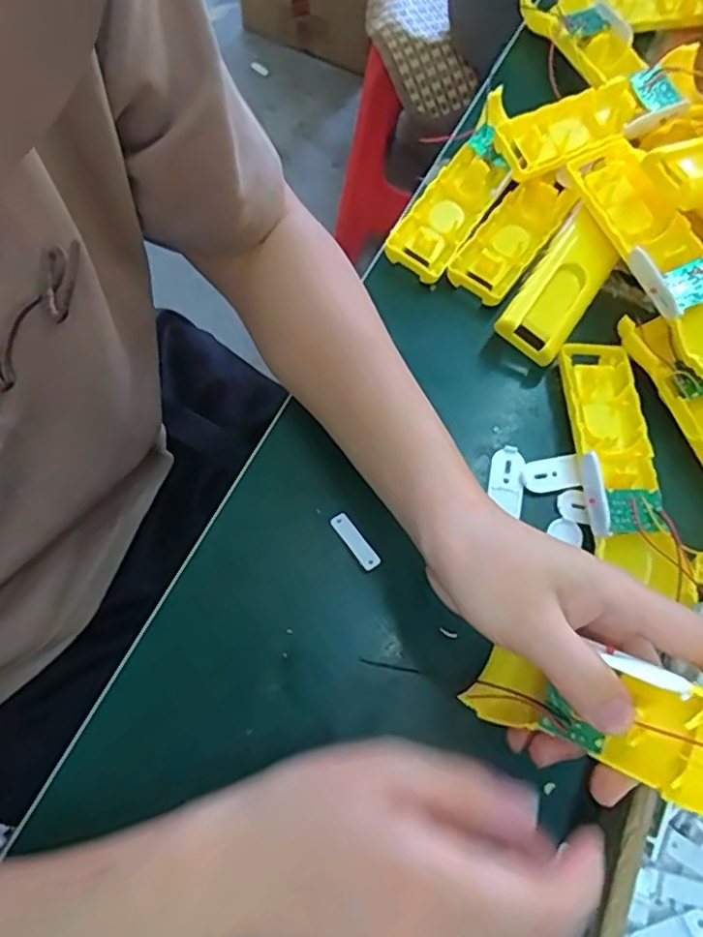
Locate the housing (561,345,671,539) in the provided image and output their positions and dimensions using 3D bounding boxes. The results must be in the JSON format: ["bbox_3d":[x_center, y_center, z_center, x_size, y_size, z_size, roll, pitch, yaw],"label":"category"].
[{"bbox_3d":[0.153,-0.022,0.376,0.043,0.022,0.127,2,68,-2],"label":"housing"}]

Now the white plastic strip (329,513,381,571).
[{"bbox_3d":[0.002,0.041,0.359,0.010,0.004,0.037,-40,65,1],"label":"white plastic strip"}]

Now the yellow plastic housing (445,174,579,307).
[{"bbox_3d":[0.111,-0.160,0.433,0.041,0.021,0.109,36,71,11],"label":"yellow plastic housing"}]

